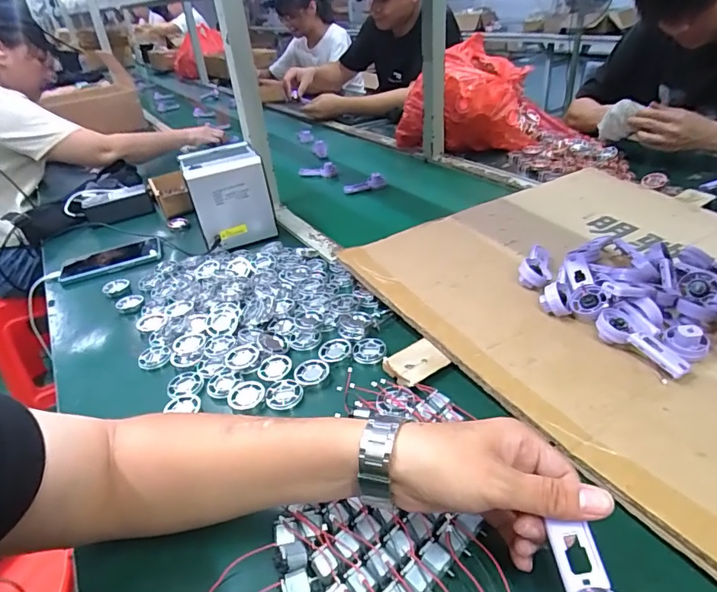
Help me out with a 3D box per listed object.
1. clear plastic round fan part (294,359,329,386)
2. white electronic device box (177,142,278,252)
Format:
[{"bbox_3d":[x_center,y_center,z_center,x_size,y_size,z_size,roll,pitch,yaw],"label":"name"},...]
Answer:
[{"bbox_3d":[-0.053,0.085,0.526,0.039,0.006,0.037,-4,33,3],"label":"clear plastic round fan part"},{"bbox_3d":[-0.223,-0.172,0.811,0.123,0.137,0.119,-17,35,-15],"label":"white electronic device box"}]

